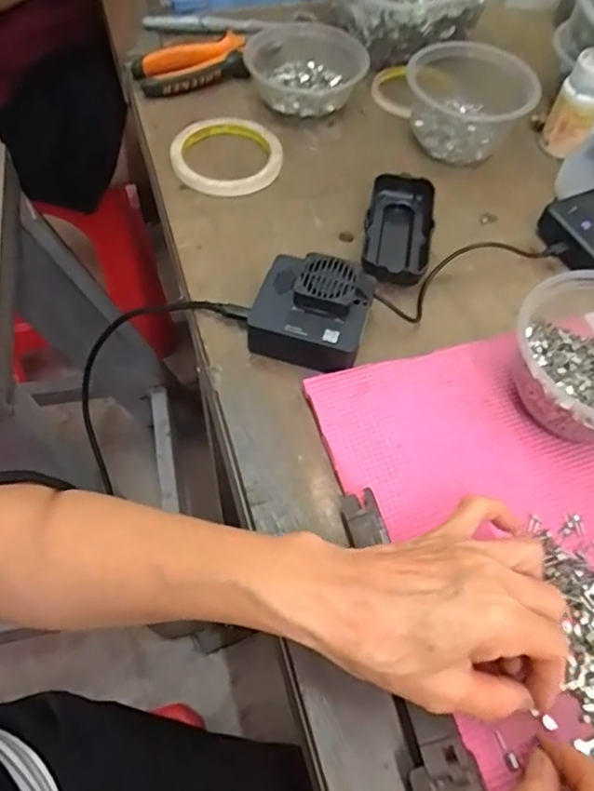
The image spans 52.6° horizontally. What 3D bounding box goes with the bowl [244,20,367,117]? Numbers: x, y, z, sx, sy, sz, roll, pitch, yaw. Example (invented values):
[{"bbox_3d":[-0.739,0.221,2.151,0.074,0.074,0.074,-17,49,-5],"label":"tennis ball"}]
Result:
[{"bbox_3d":[0.010,-0.317,0.583,0.109,0.044,0.107,2,59,-3],"label":"bowl"}]

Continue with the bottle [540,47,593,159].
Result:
[{"bbox_3d":[0.255,-0.262,0.539,0.043,0.074,0.041,23,60,9],"label":"bottle"}]

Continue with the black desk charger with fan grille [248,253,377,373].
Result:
[{"bbox_3d":[0.011,-0.061,0.426,0.077,0.040,0.070,19,59,7],"label":"black desk charger with fan grille"}]

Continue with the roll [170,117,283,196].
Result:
[{"bbox_3d":[-0.062,-0.217,0.536,0.093,0.013,0.097,2,59,-3],"label":"roll"}]

